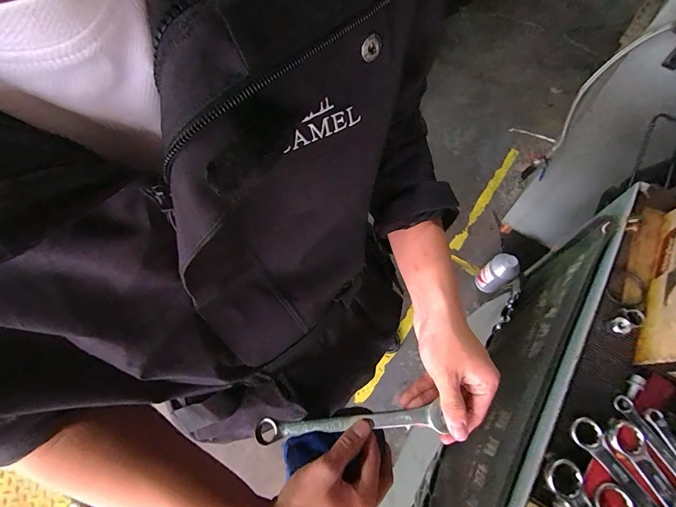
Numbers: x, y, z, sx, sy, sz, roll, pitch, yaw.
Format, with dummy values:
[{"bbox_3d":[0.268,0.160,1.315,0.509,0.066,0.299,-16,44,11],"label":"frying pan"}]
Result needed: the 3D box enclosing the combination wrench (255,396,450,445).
[{"bbox_3d":[0.008,0.179,0.351,0.192,0.011,0.024,-9,68,8],"label":"combination wrench"}]

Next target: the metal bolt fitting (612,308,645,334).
[{"bbox_3d":[0.327,0.076,0.383,0.037,0.012,0.023,-24,68,-6],"label":"metal bolt fitting"}]

